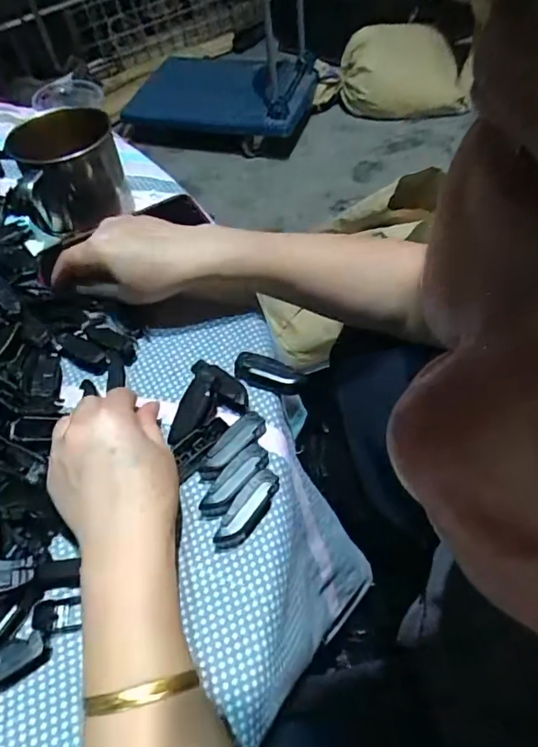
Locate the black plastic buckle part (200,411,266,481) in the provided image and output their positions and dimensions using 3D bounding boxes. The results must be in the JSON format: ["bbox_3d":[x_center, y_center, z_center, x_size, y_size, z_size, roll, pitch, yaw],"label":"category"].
[{"bbox_3d":[-0.024,0.049,0.346,0.018,0.014,0.057,36,65,26],"label":"black plastic buckle part"}]

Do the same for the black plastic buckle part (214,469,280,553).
[{"bbox_3d":[-0.013,0.087,0.322,0.017,0.016,0.056,28,62,22],"label":"black plastic buckle part"}]

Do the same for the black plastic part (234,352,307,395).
[{"bbox_3d":[0.000,0.000,0.380,0.052,0.019,0.020,14,58,14],"label":"black plastic part"}]

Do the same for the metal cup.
[{"bbox_3d":[-0.180,-0.184,0.464,0.094,0.081,0.090,-21,56,-9],"label":"metal cup"}]

